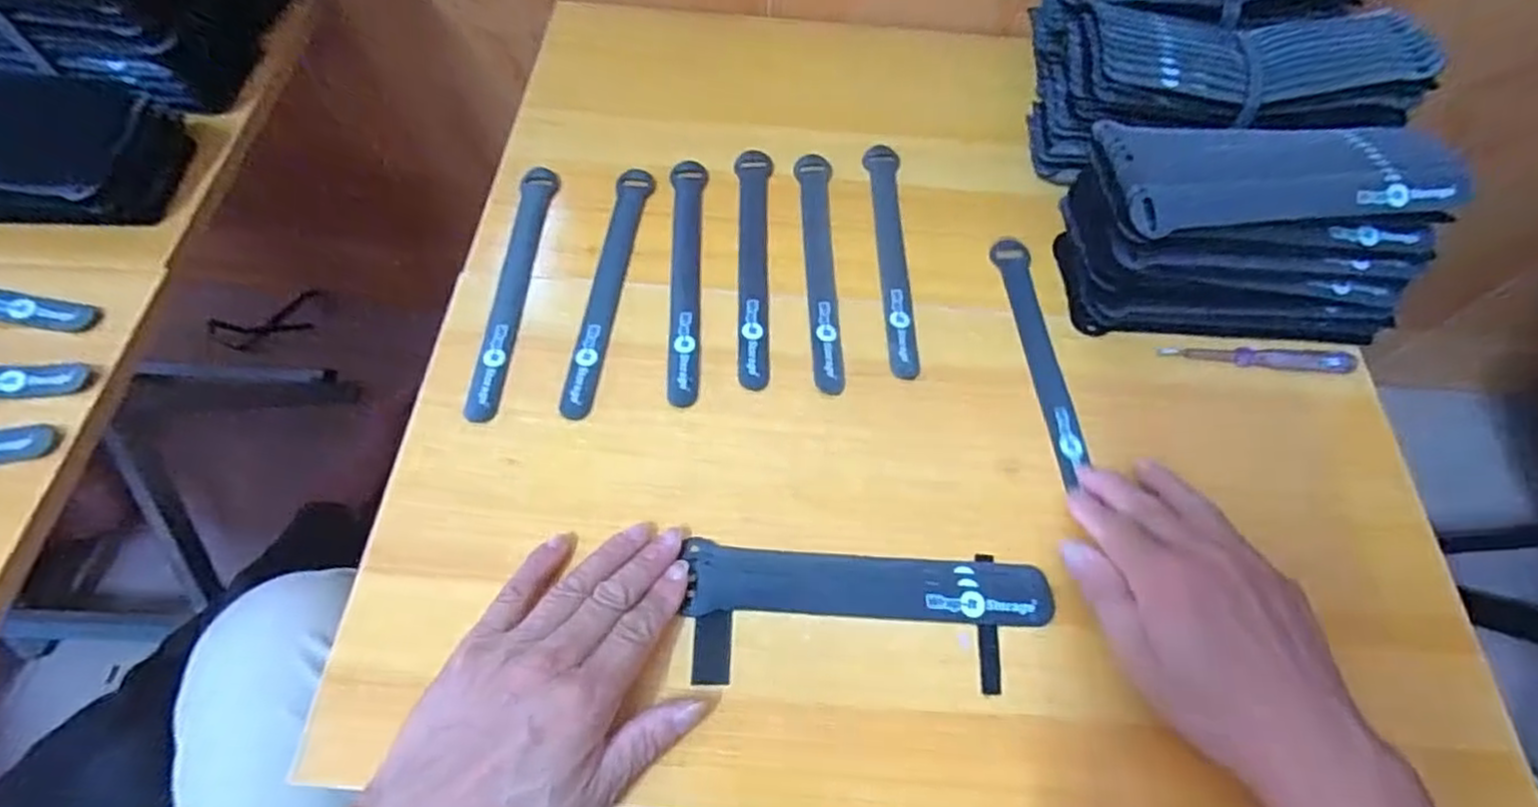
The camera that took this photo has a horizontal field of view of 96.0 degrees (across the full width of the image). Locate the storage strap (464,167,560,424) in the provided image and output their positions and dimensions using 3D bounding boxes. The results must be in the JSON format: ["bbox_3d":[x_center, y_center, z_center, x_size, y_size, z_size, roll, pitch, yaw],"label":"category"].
[{"bbox_3d":[-0.167,-0.078,0.454,0.023,0.006,0.197,3,62,-2],"label":"storage strap"}]

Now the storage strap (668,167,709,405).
[{"bbox_3d":[-0.054,-0.086,0.461,0.023,0.005,0.193,-1,62,-4],"label":"storage strap"}]

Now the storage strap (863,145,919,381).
[{"bbox_3d":[0.084,-0.105,0.476,0.024,0.005,0.194,2,62,-3],"label":"storage strap"}]

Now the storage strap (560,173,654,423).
[{"bbox_3d":[-0.104,-0.079,0.456,0.024,0.004,0.196,6,62,-1],"label":"storage strap"}]

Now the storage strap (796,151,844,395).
[{"bbox_3d":[0.034,-0.097,0.470,0.024,0.004,0.198,1,62,-3],"label":"storage strap"}]

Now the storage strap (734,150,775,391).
[{"bbox_3d":[-0.009,-0.099,0.470,0.022,0.004,0.200,1,62,-3],"label":"storage strap"}]

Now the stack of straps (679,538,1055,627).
[{"bbox_3d":[0.054,0.098,0.372,0.189,0.010,0.035,3,62,1],"label":"stack of straps"}]

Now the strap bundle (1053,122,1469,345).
[{"bbox_3d":[0.292,-0.109,0.435,0.210,0.101,0.101,4,62,-2],"label":"strap bundle"}]

